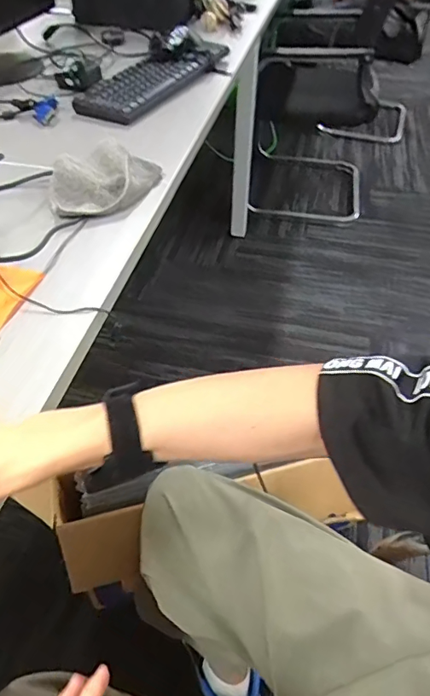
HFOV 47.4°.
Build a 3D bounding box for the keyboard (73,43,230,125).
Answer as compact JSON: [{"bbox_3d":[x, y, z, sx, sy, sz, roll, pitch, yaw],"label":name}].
[{"bbox_3d":[-0.108,-0.568,1.014,0.138,0.035,0.436,22,50,19],"label":"keyboard"}]

